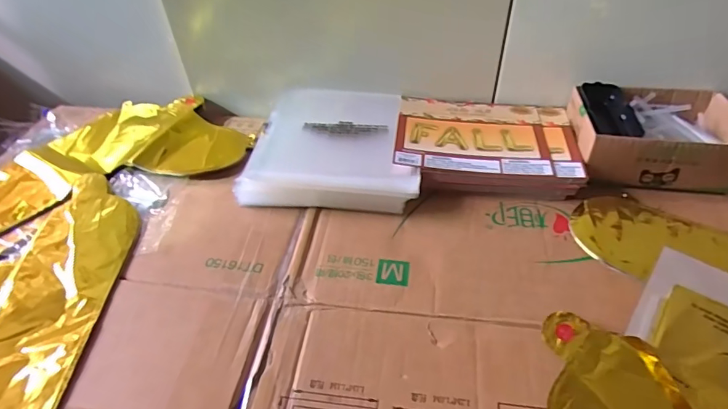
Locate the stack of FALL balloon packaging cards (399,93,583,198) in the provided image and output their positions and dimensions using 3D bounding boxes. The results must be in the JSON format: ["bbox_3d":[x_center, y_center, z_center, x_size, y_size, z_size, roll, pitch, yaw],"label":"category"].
[{"bbox_3d":[0.158,-0.081,0.599,0.222,0.035,0.177,3,44,6],"label":"stack of FALL balloon packaging cards"}]

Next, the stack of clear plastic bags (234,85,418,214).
[{"bbox_3d":[-0.043,-0.083,0.607,0.212,0.042,0.238,-1,43,2],"label":"stack of clear plastic bags"}]

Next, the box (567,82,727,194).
[{"bbox_3d":[0.361,-0.089,0.572,0.180,0.068,0.132,3,44,6],"label":"box"}]

